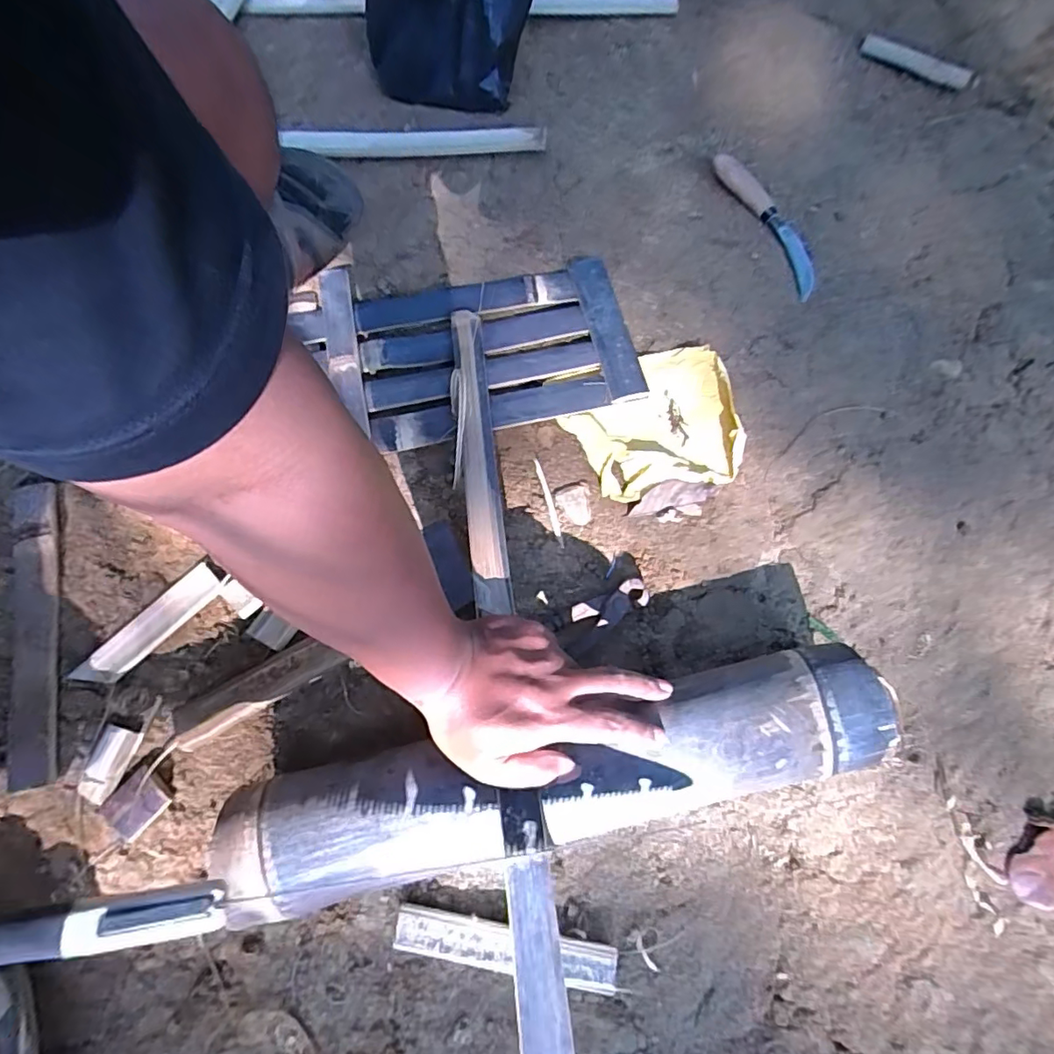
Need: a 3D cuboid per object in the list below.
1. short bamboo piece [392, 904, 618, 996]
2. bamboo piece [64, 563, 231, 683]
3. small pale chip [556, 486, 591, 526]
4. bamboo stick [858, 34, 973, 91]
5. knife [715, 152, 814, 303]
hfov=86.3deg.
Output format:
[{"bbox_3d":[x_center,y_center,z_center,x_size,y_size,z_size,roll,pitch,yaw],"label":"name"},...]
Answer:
[{"bbox_3d":[-0.017,0.313,0.418,0.163,0.016,0.032,8,72,2],"label":"short bamboo piece"},{"bbox_3d":[-0.332,0.090,0.497,0.034,0.008,0.135,43,77,12],"label":"bamboo piece"},{"bbox_3d":[0.045,-0.021,0.541,0.033,0.007,0.038,-4,72,-2],"label":"small pale chip"},{"bbox_3d":[0.505,-0.605,0.730,0.141,0.016,0.023,25,73,8],"label":"bamboo stick"},{"bbox_3d":[0.274,-0.343,0.633,0.040,0.017,0.198,-24,74,-8],"label":"knife"}]

